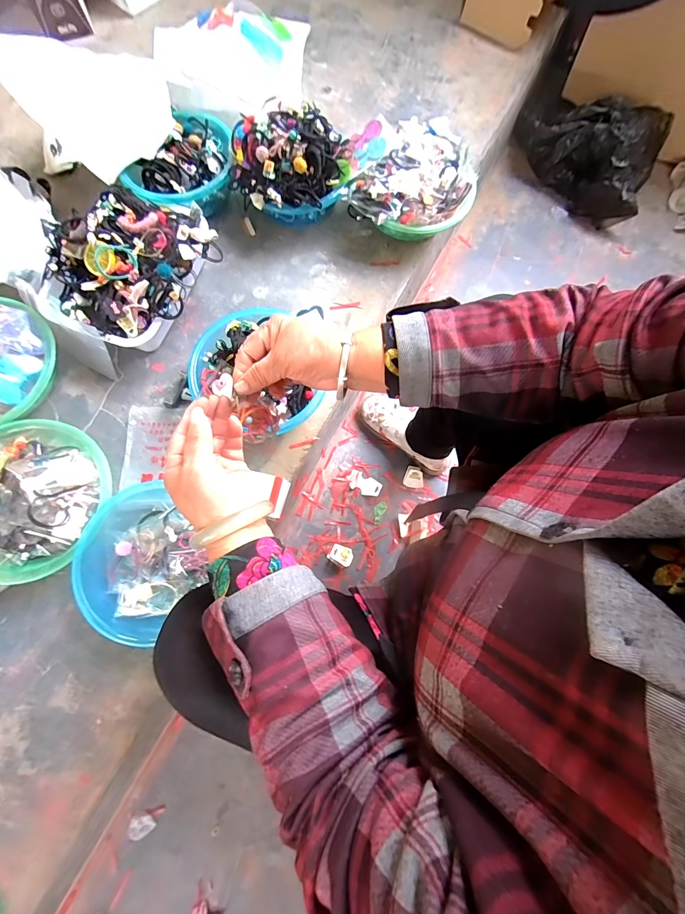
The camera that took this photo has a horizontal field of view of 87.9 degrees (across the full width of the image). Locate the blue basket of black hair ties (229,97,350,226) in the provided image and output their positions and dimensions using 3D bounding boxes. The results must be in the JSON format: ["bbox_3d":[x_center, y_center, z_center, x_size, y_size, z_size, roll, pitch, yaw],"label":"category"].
[{"bbox_3d":[-0.102,-0.544,0.679,0.214,0.153,0.184,-8,77,-4],"label":"blue basket of black hair ties"}]

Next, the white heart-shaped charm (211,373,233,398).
[{"bbox_3d":[-0.196,-0.119,0.591,0.033,0.004,0.037,44,94,-1],"label":"white heart-shaped charm"}]

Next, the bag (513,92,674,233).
[{"bbox_3d":[0.649,-0.827,0.949,0.385,0.154,0.242,33,78,6],"label":"bag"}]

